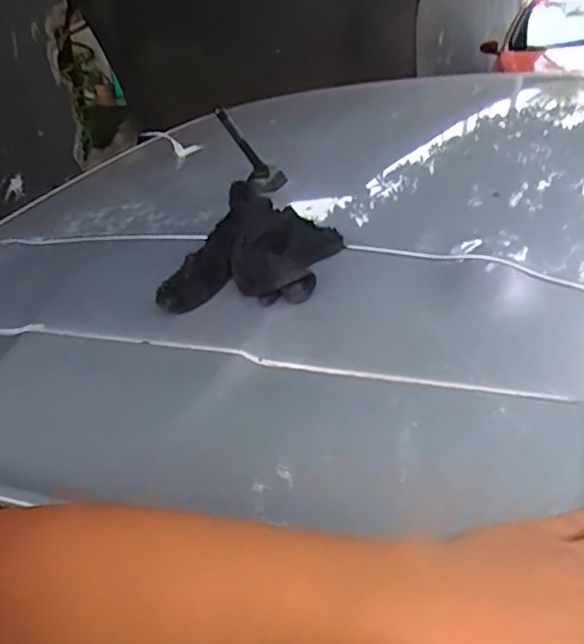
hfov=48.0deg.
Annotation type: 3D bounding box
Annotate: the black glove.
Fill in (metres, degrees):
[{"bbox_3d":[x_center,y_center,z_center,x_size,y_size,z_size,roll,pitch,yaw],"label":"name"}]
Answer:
[{"bbox_3d":[-0.038,-0.071,0.653,0.142,0.065,0.162,11,33,29],"label":"black glove"}]

